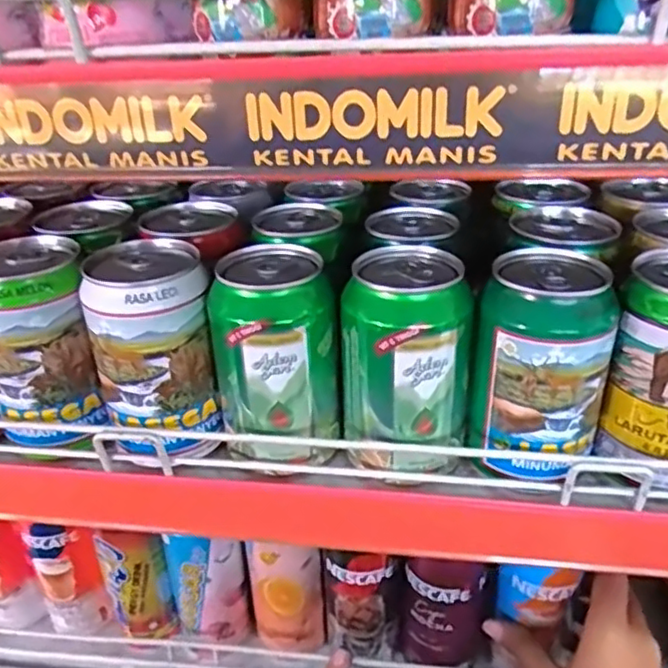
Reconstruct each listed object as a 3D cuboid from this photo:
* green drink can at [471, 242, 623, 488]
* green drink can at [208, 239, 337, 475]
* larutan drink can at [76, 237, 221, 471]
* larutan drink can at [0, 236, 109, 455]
[{"bbox_3d":[0.102,0.015,0.315,0.058,0.098,0.055,-2,30,1],"label":"green drink can"},{"bbox_3d":[-0.031,0.013,0.336,0.060,0.104,0.057,-8,31,-10],"label":"green drink can"},{"bbox_3d":[-0.096,0.010,0.347,0.059,0.105,0.058,-13,32,-18],"label":"larutan drink can"},{"bbox_3d":[-0.162,0.008,0.355,0.056,0.104,0.058,-13,32,-18],"label":"larutan drink can"}]

